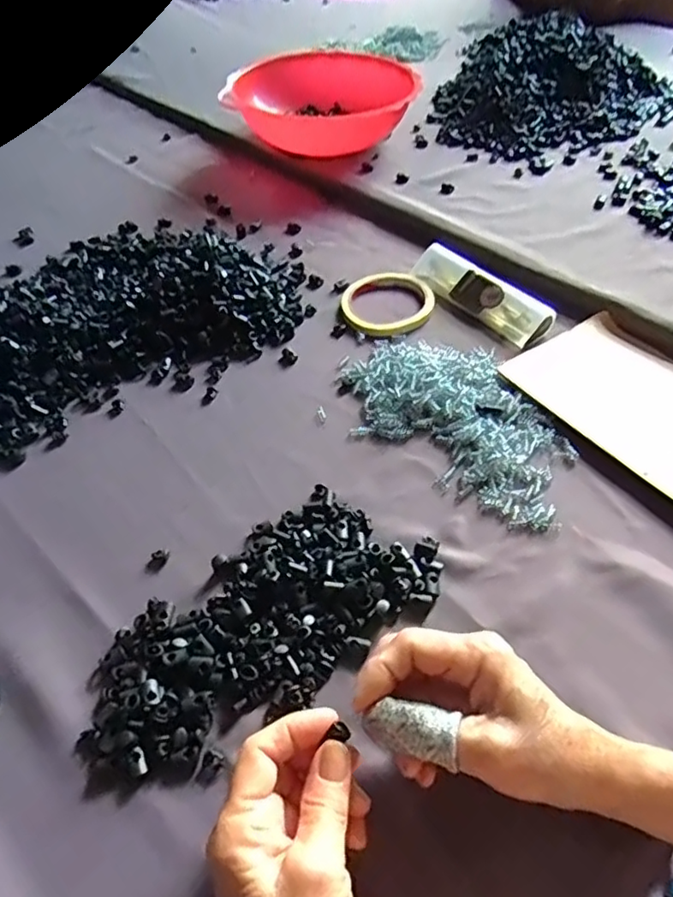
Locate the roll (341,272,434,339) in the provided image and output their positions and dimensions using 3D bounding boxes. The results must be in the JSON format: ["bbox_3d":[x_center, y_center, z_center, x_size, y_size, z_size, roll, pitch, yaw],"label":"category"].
[{"bbox_3d":[0.052,-0.144,0.584,0.083,0.014,0.095,27,55,22],"label":"roll"}]

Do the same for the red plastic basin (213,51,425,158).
[{"bbox_3d":[-0.012,-0.480,0.833,0.233,0.084,0.233,-1,49,1],"label":"red plastic basin"}]

